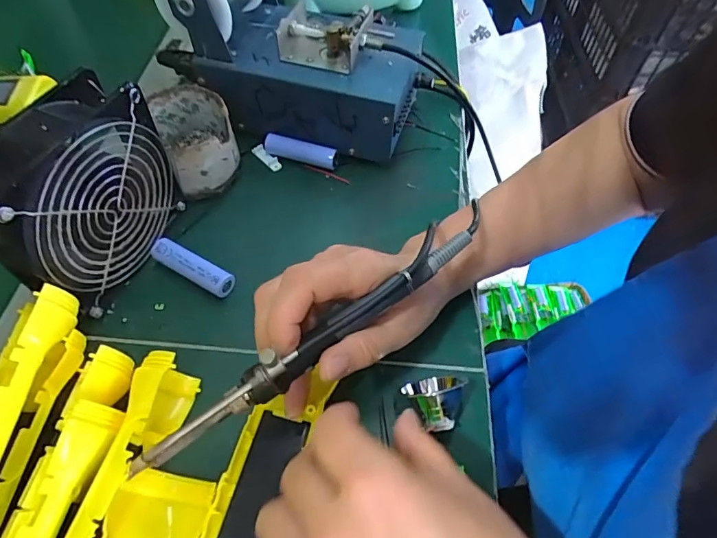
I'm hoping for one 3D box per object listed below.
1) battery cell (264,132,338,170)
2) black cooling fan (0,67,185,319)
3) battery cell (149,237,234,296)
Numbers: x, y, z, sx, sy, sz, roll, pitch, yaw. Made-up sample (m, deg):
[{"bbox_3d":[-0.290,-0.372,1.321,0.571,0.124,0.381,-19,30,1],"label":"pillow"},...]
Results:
[{"bbox_3d":[-0.051,-0.105,0.404,0.066,0.021,0.015,13,56,9],"label":"battery cell"},{"bbox_3d":[-0.179,-0.040,0.297,0.051,0.125,0.124,15,57,11],"label":"black cooling fan"},{"bbox_3d":[-0.122,-0.001,0.333,0.066,0.020,0.017,24,59,16],"label":"battery cell"}]

